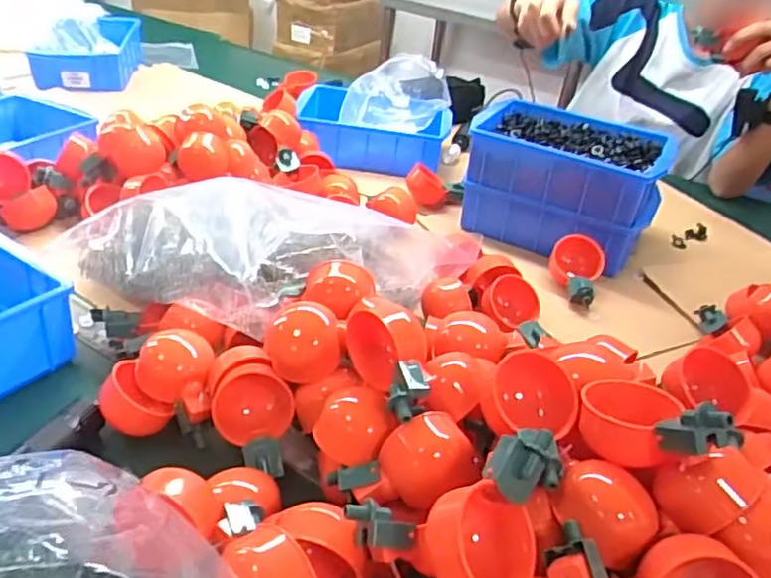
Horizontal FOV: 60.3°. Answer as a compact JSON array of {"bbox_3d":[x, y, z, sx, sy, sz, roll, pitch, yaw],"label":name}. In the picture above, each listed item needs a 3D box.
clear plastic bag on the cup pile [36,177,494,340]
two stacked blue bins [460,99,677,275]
[{"bbox_3d":[-0.111,-0.041,0.678,0.429,0.092,0.201,3,33,-6],"label":"clear plastic bag on the cup pile"},{"bbox_3d":[0.251,-0.155,0.933,0.252,0.137,0.183,24,37,23],"label":"two stacked blue bins"}]

